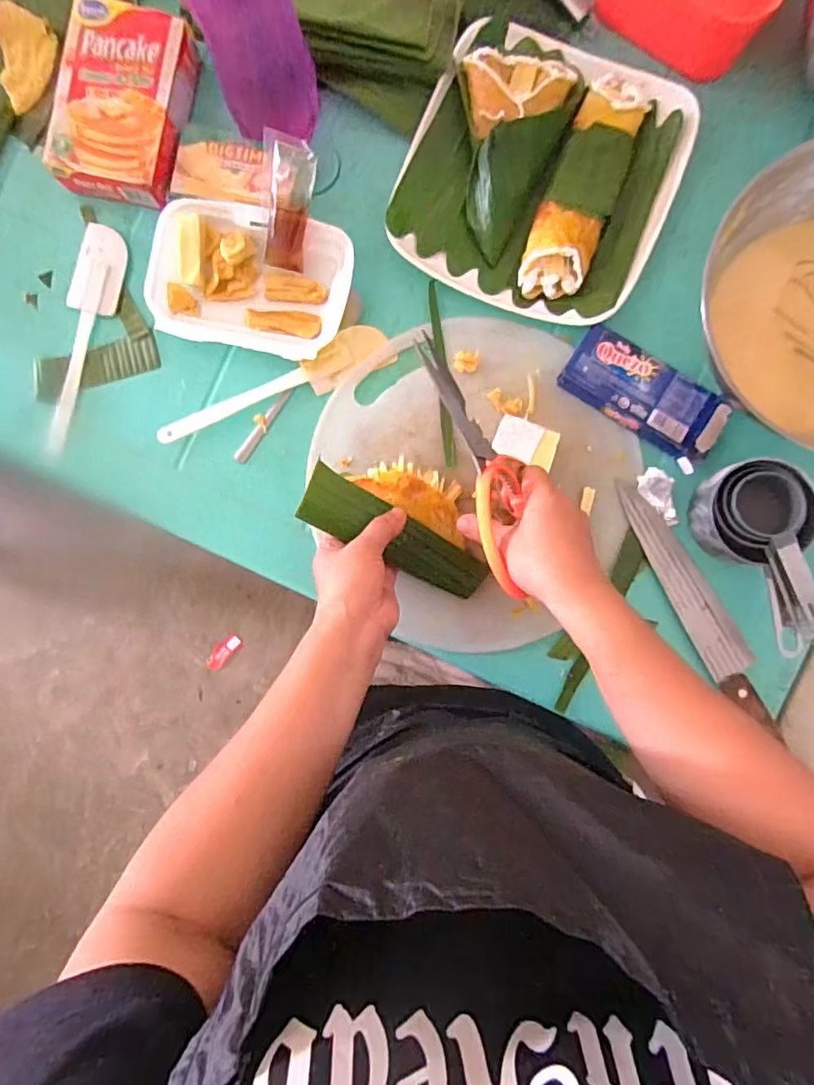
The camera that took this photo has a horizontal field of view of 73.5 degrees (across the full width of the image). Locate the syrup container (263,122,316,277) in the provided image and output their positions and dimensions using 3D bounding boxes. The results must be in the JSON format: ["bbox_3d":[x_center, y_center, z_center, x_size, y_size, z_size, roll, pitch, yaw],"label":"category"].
[{"bbox_3d":[-0.106,-0.301,0.487,0.044,0.011,0.102,14,123,5],"label":"syrup container"}]

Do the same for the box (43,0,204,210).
[{"bbox_3d":[-0.263,-0.407,0.510,0.111,0.040,0.163,12,92,5],"label":"box"}]

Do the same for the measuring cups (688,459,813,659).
[{"bbox_3d":[0.310,0.004,0.460,0.090,0.050,0.156,-29,88,5],"label":"measuring cups"}]

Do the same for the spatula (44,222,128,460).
[{"bbox_3d":[-0.312,-0.194,0.528,0.050,0.007,0.225,11,92,5],"label":"spatula"}]

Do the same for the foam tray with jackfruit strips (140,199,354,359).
[{"bbox_3d":[-0.148,-0.243,0.508,0.180,0.025,0.123,15,92,5],"label":"foam tray with jackfruit strips"}]

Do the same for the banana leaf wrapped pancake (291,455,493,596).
[{"bbox_3d":[-0.003,-0.024,0.482,0.170,0.035,0.085,24,99,-15],"label":"banana leaf wrapped pancake"}]

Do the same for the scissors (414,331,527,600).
[{"bbox_3d":[0.055,-0.063,0.411,0.066,0.022,0.174,-23,98,-39],"label":"scissors"}]

